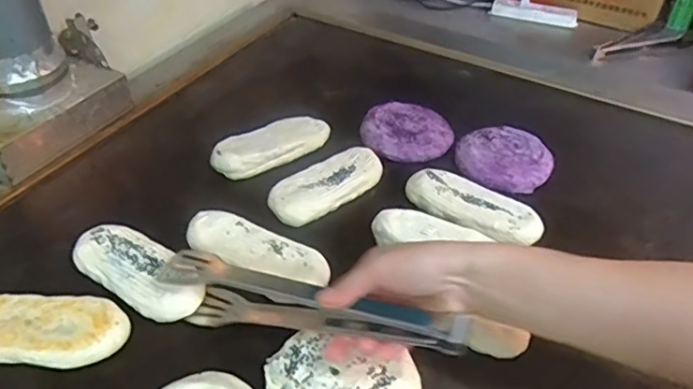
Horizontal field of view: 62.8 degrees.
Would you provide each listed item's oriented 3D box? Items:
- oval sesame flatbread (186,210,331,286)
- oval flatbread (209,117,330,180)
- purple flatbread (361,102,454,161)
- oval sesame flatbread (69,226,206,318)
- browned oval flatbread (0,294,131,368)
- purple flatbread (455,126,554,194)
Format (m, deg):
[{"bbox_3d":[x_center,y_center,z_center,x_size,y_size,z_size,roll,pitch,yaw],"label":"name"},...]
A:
[{"bbox_3d":[-0.090,0.055,0.575,0.155,0.017,0.058,16,43,14],"label":"oval sesame flatbread"},{"bbox_3d":[-0.094,-0.063,0.716,0.154,0.029,0.064,-31,51,-32],"label":"oval flatbread"},{"bbox_3d":[0.080,-0.083,0.747,0.117,0.018,0.107,2,42,-1],"label":"purple flatbread"},{"bbox_3d":[-0.199,0.074,0.552,0.139,0.025,0.061,25,46,23],"label":"oval sesame flatbread"},{"bbox_3d":[-0.270,0.119,0.497,0.150,0.021,0.067,4,42,2],"label":"browned oval flatbread"},{"bbox_3d":[0.198,-0.047,0.714,0.115,0.020,0.107,15,43,13],"label":"purple flatbread"}]

